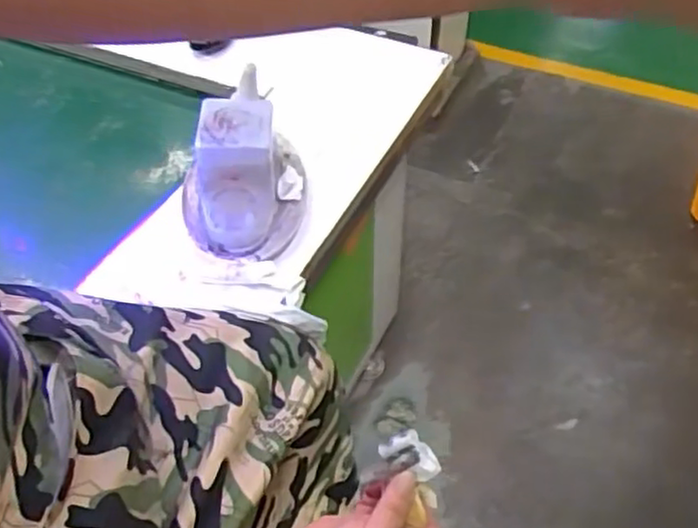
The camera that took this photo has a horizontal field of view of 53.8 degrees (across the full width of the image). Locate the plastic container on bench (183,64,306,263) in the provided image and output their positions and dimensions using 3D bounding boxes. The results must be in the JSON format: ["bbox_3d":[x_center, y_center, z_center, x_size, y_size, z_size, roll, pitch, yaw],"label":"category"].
[{"bbox_3d":[-0.146,-0.122,0.932,0.173,0.113,0.228,-10,49,-8],"label":"plastic container on bench"}]

